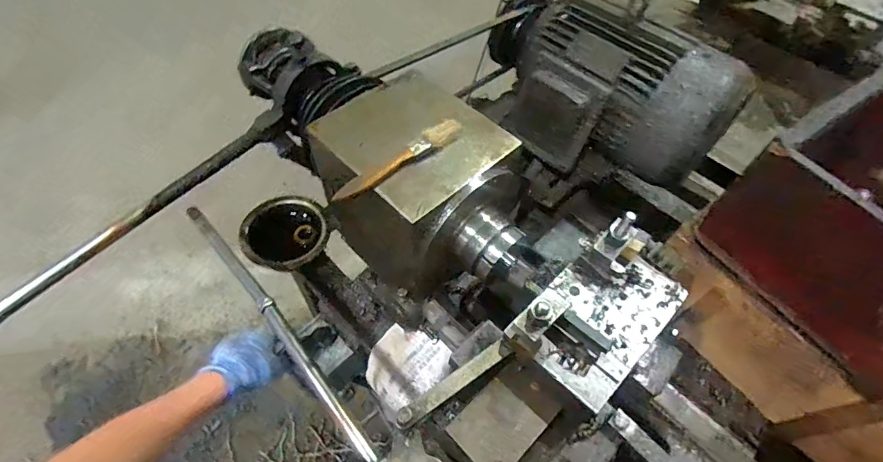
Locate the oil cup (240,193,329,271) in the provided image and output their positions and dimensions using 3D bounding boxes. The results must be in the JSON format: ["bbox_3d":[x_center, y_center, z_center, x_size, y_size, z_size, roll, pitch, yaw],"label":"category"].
[{"bbox_3d":[-0.243,0.004,0.696,0.125,0.046,0.117,1,55,-2],"label":"oil cup"}]

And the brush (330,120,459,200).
[{"bbox_3d":[-0.040,-0.071,0.430,0.146,0.016,0.022,-32,62,-22],"label":"brush"}]

